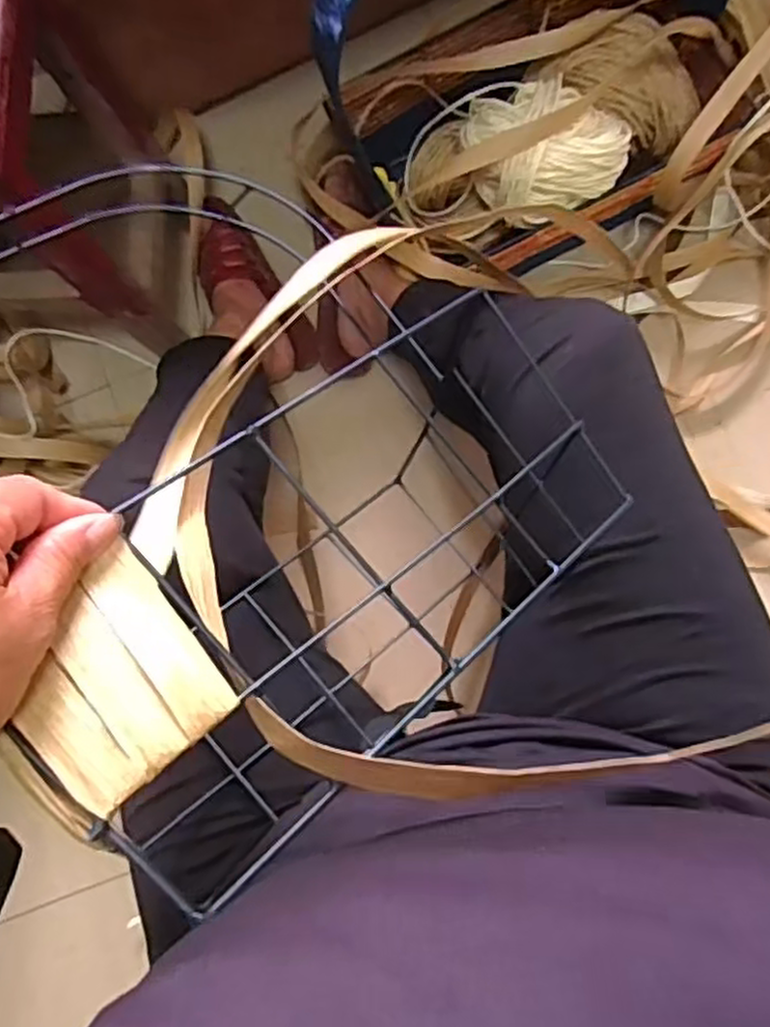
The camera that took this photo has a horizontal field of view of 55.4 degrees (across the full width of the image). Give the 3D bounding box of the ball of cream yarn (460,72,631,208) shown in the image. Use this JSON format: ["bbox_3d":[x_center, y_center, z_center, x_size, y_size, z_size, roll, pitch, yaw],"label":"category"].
[{"bbox_3d":[0.164,-0.386,0.777,0.138,0.118,0.142,-1,82,6],"label":"ball of cream yarn"}]

